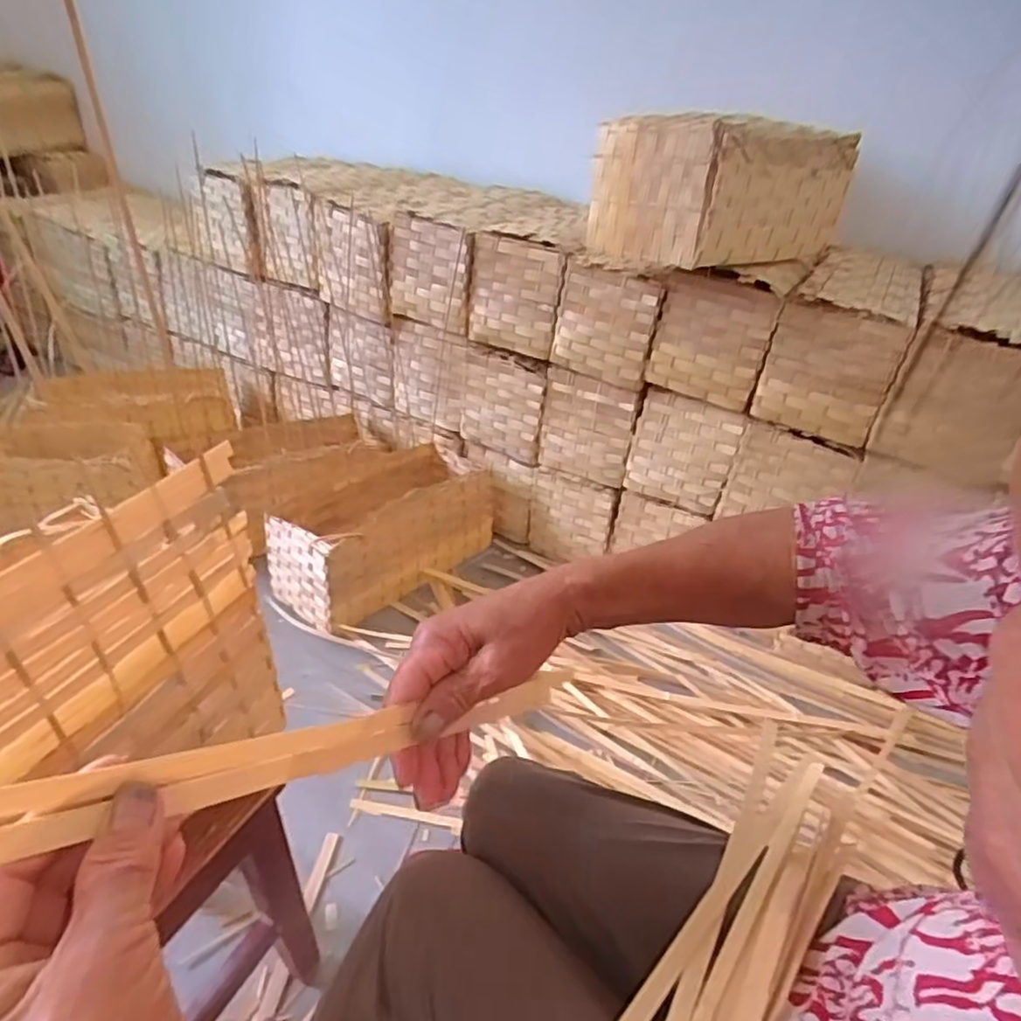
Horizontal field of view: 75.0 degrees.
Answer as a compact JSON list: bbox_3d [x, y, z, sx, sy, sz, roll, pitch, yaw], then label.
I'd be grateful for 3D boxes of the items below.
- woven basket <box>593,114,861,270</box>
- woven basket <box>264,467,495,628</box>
[{"bbox_3d":[0.338,-0.504,1.048,0.398,0.185,0.204,-20,41,-36],"label":"woven basket"},{"bbox_3d":[-0.229,0.032,1.305,0.169,0.202,0.446,32,39,34],"label":"woven basket"}]

